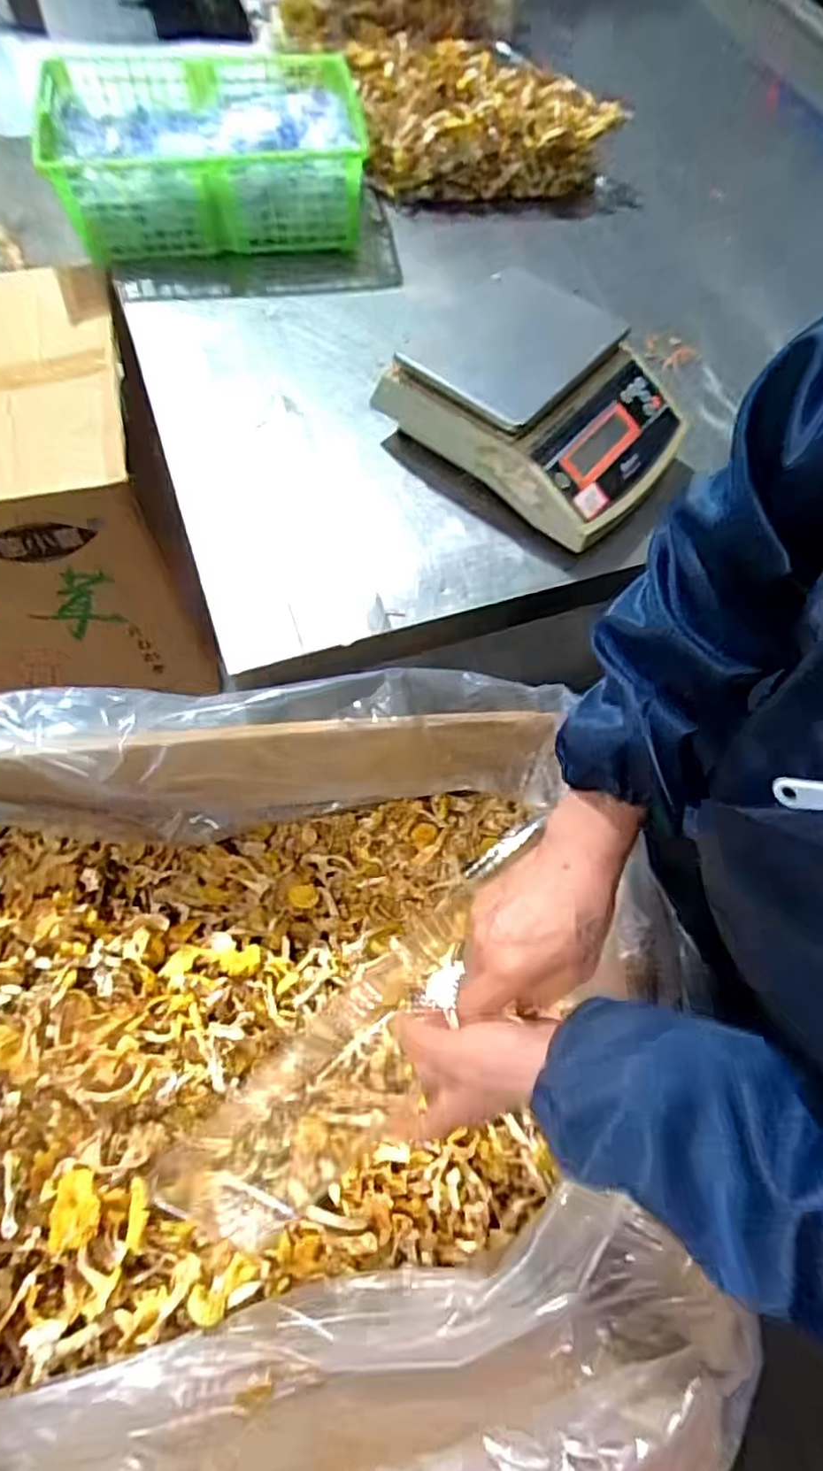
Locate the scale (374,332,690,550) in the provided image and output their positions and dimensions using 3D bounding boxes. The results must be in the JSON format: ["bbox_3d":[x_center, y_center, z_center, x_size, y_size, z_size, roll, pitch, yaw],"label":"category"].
[{"bbox_3d":[0.120,-0.308,0.597,0.246,0.076,0.205,36,68,12],"label":"scale"}]

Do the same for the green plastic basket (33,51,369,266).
[{"bbox_3d":[-0.228,-0.681,0.748,0.344,0.102,0.281,-1,66,-4],"label":"green plastic basket"}]

